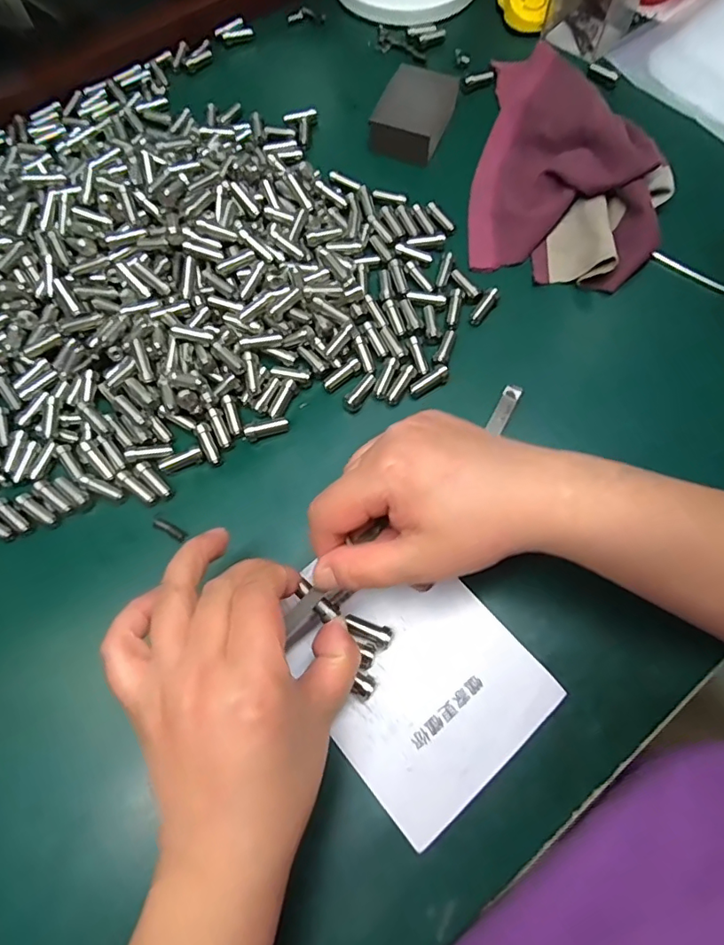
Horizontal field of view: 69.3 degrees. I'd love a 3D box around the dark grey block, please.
[{"bbox_3d":[0.041,-0.279,0.409,0.052,0.027,0.068,19,71,8],"label":"dark grey block"}]

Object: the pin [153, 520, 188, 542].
[{"bbox_3d":[-0.112,0.034,0.307,0.020,0.007,0.006,27,72,11],"label":"pin"}]

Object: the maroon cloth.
[{"bbox_3d":[0.155,-0.237,0.383,0.131,0.039,0.211,11,70,6],"label":"maroon cloth"}]

